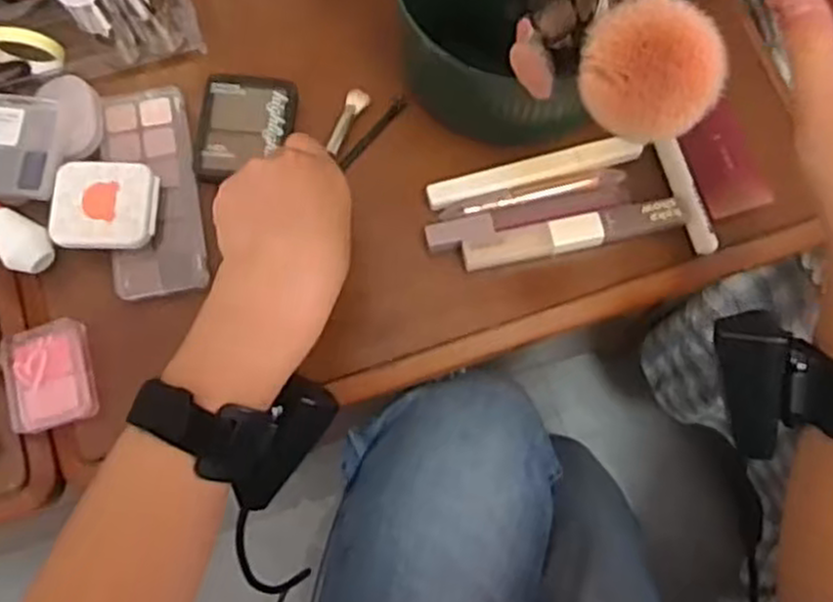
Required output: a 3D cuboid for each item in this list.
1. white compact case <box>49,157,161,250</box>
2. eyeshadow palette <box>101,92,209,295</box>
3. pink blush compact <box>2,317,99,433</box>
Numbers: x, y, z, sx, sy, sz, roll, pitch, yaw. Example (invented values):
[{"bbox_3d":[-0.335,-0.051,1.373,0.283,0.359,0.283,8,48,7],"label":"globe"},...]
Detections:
[{"bbox_3d":[-0.181,-0.055,0.451,0.058,0.018,0.051,4,75,1],"label":"white compact case"},{"bbox_3d":[-0.158,-0.067,0.467,0.052,0.012,0.134,-10,75,-2],"label":"eyeshadow palette"},{"bbox_3d":[-0.207,0.042,0.438,0.046,0.020,0.060,-10,75,-2],"label":"pink blush compact"}]

